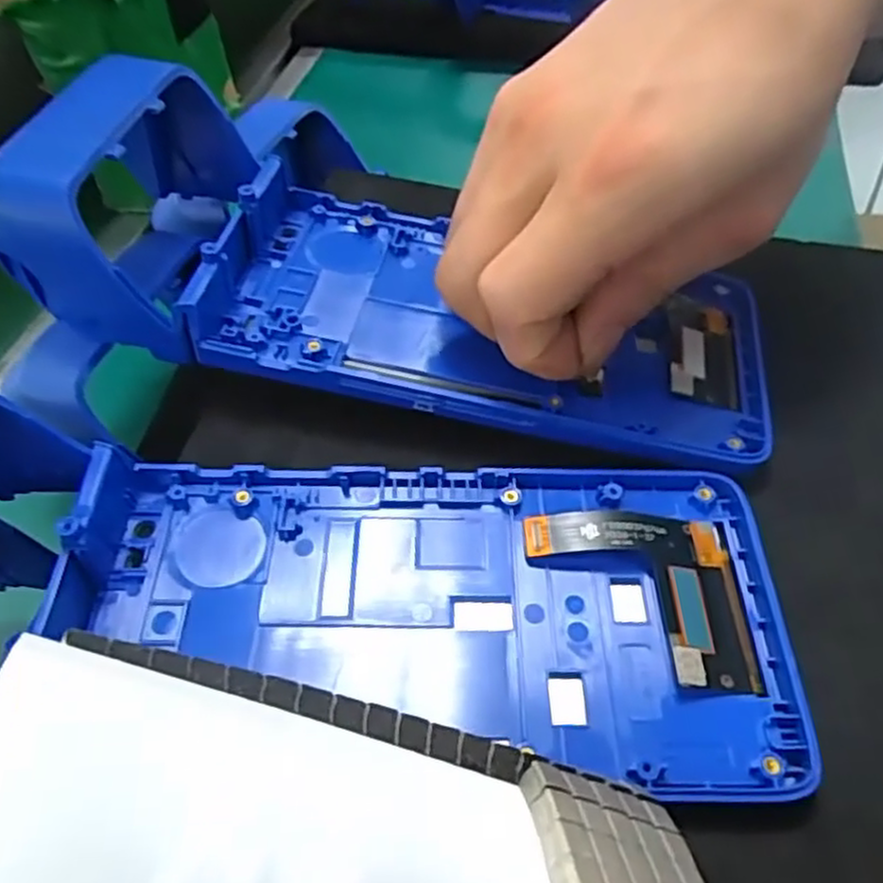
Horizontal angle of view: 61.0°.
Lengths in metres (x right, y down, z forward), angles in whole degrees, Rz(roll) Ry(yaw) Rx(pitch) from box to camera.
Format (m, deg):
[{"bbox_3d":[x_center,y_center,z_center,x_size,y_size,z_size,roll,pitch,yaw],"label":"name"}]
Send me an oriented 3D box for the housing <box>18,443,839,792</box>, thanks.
[{"bbox_3d":[-0.004,0.038,0.175,0.168,0.016,0.076,-3,47,4],"label":"housing"}]

